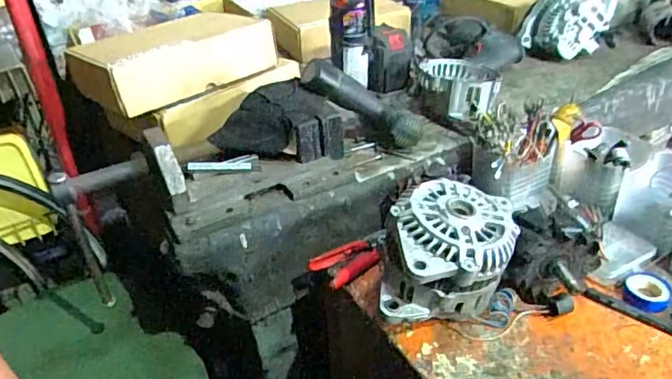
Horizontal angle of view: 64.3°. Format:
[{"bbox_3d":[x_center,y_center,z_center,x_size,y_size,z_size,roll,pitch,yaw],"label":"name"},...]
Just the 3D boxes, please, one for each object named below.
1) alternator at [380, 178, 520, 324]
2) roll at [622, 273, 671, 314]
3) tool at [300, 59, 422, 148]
[{"bbox_3d":[0.127,0.073,0.605,0.142,0.119,0.157,5,36,12],"label":"alternator"},{"bbox_3d":[0.372,0.123,0.639,0.051,0.016,0.058,18,40,28],"label":"roll"},{"bbox_3d":[0.042,-0.129,0.787,0.198,0.043,0.053,31,37,-8],"label":"tool"}]

